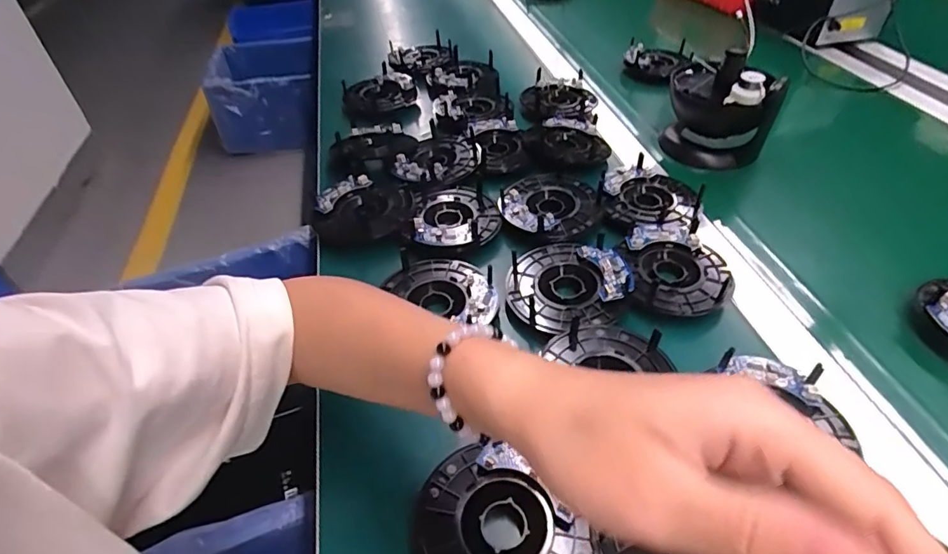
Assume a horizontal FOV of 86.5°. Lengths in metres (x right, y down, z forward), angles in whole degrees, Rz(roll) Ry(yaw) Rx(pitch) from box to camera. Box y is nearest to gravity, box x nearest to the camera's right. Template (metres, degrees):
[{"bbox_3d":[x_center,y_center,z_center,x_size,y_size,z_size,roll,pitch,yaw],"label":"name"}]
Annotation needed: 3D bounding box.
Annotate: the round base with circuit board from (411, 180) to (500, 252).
[{"bbox_3d":[-0.016,-0.065,0.495,0.079,0.018,0.099,1,44,2],"label":"round base with circuit board"}]

